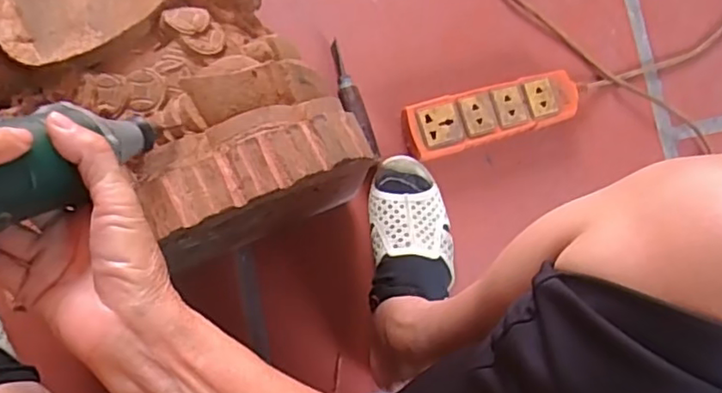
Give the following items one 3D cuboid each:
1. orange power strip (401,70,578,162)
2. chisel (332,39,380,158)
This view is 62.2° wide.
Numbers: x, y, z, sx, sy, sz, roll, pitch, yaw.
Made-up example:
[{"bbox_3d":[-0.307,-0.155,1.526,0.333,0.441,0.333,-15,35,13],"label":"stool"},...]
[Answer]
[{"bbox_3d":[0.147,-0.092,0.674,0.198,0.034,0.061,-15,86,-9],"label":"orange power strip"},{"bbox_3d":[-0.012,-0.107,0.665,0.024,0.022,0.138,-17,86,-9],"label":"chisel"}]

